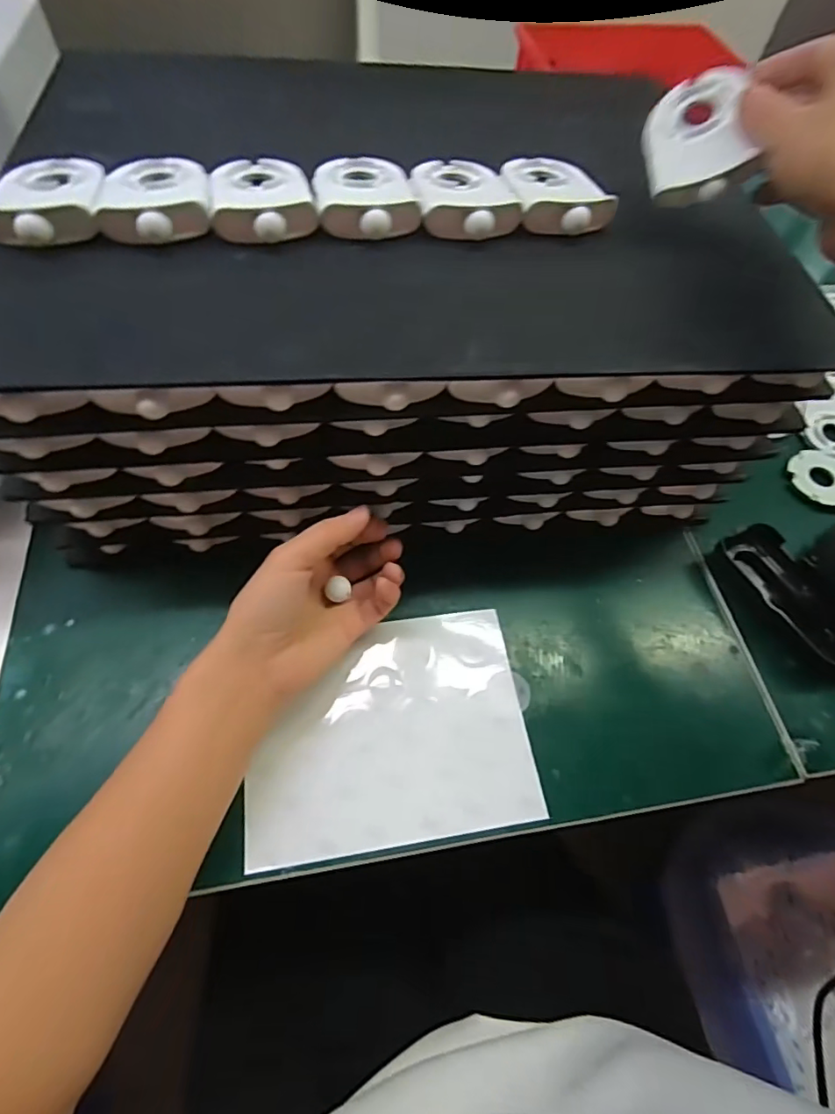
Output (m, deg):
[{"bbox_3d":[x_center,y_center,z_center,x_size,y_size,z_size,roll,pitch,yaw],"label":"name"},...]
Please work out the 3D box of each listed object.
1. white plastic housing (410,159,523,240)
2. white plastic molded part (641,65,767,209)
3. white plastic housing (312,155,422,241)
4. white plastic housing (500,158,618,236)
[{"bbox_3d":[0.029,-0.226,0.327,0.058,0.015,0.083,-4,61,-7],"label":"white plastic housing"},{"bbox_3d":[0.166,-0.253,0.318,0.055,0.010,0.092,-4,73,31],"label":"white plastic molded part"},{"bbox_3d":[-0.032,-0.222,0.321,0.057,0.015,0.082,-7,61,-8],"label":"white plastic housing"},{"bbox_3d":[0.087,-0.234,0.336,0.058,0.015,0.081,-2,60,-5],"label":"white plastic housing"}]

